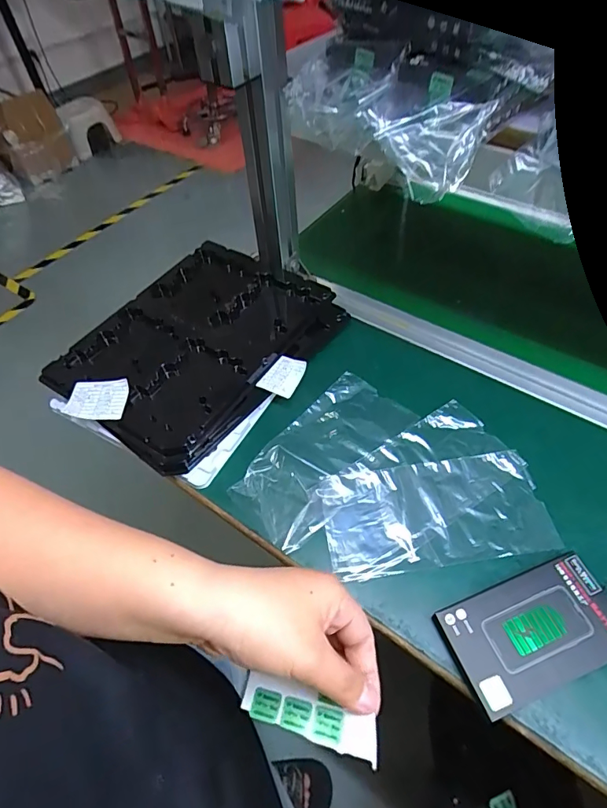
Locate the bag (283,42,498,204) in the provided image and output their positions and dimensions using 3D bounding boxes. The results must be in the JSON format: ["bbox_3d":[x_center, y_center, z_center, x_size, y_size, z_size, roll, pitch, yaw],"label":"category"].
[{"bbox_3d":[0.064,-0.234,0.378,0.166,0.083,0.059,32,61,23],"label":"bag"}]

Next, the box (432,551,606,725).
[{"bbox_3d":[0.182,0.175,0.353,0.137,0.016,0.077,-18,55,-11],"label":"box"}]

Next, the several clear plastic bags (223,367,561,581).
[{"bbox_3d":[0.093,0.080,0.439,0.249,0.006,0.215,35,63,23],"label":"several clear plastic bags"}]

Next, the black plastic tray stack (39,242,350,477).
[{"bbox_3d":[-0.123,-0.078,0.548,0.242,0.054,0.299,30,56,20],"label":"black plastic tray stack"}]

